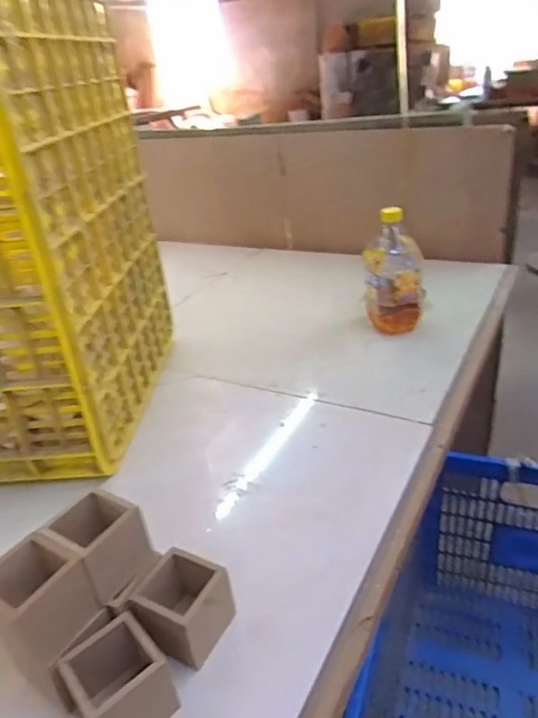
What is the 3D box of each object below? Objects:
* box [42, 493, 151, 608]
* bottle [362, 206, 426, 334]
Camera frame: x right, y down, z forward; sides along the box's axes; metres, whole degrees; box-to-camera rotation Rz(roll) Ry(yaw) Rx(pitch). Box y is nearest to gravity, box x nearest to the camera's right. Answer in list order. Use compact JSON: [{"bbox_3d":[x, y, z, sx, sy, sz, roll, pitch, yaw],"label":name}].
[{"bbox_3d":[-0.147,0.158,0.470,0.067,0.059,0.070,16,36,34],"label":"box"},{"bbox_3d":[0.210,-0.146,0.910,0.097,0.181,0.084,1,30,13],"label":"bottle"}]

